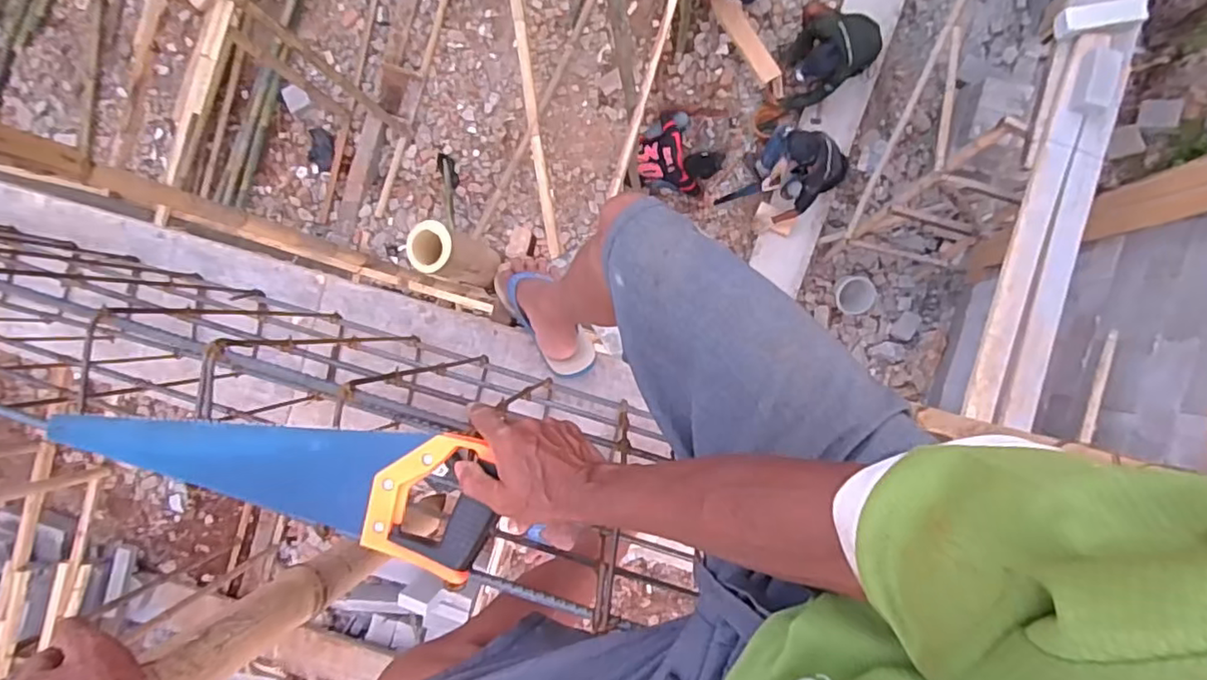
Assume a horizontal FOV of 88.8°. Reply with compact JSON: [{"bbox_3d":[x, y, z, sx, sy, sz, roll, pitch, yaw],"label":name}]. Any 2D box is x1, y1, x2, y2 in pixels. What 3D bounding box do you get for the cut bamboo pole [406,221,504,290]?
[{"bbox_3d":[-0.233,-0.130,0.981,0.073,0.225,0.078,0,90,6],"label":"cut bamboo pole"}]

